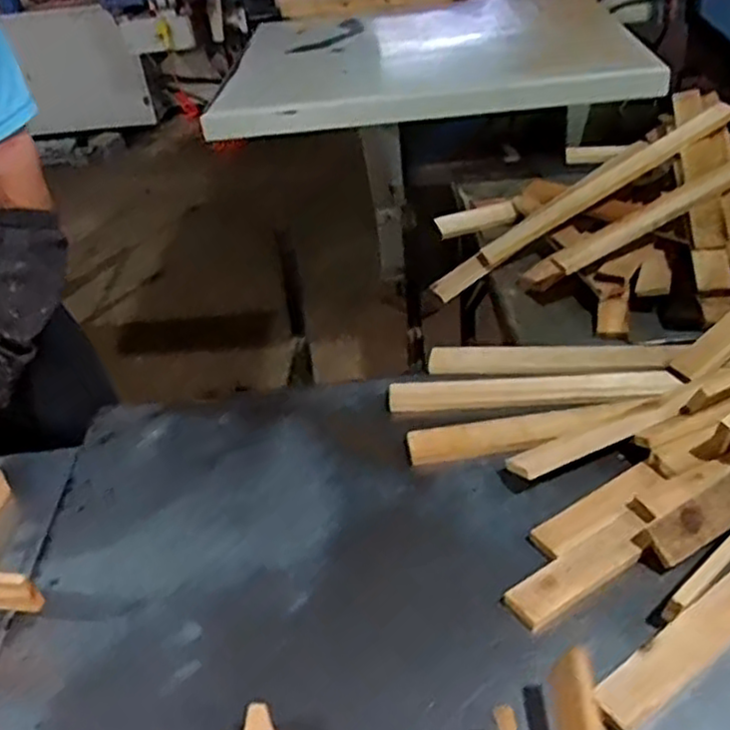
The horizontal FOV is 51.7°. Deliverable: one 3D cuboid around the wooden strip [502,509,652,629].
[{"bbox_3d":[0.236,0.220,0.813,0.186,0.015,0.058,-24,38,-21],"label":"wooden strip"}]

